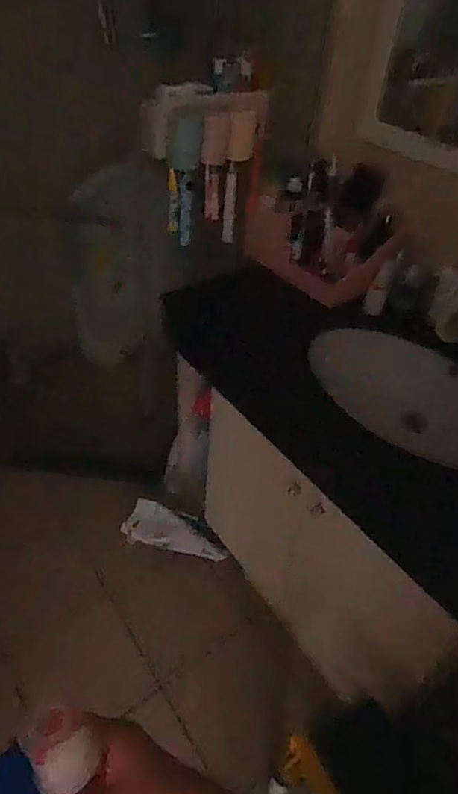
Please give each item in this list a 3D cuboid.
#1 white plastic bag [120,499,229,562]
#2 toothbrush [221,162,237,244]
[{"bbox_3d":[-0.160,0.407,1.465,0.311,0.122,0.111,8,42,1],"label":"white plastic bag"},{"bbox_3d":[0.003,-0.456,1.162,0.025,0.185,0.025,12,43,5],"label":"toothbrush"}]

